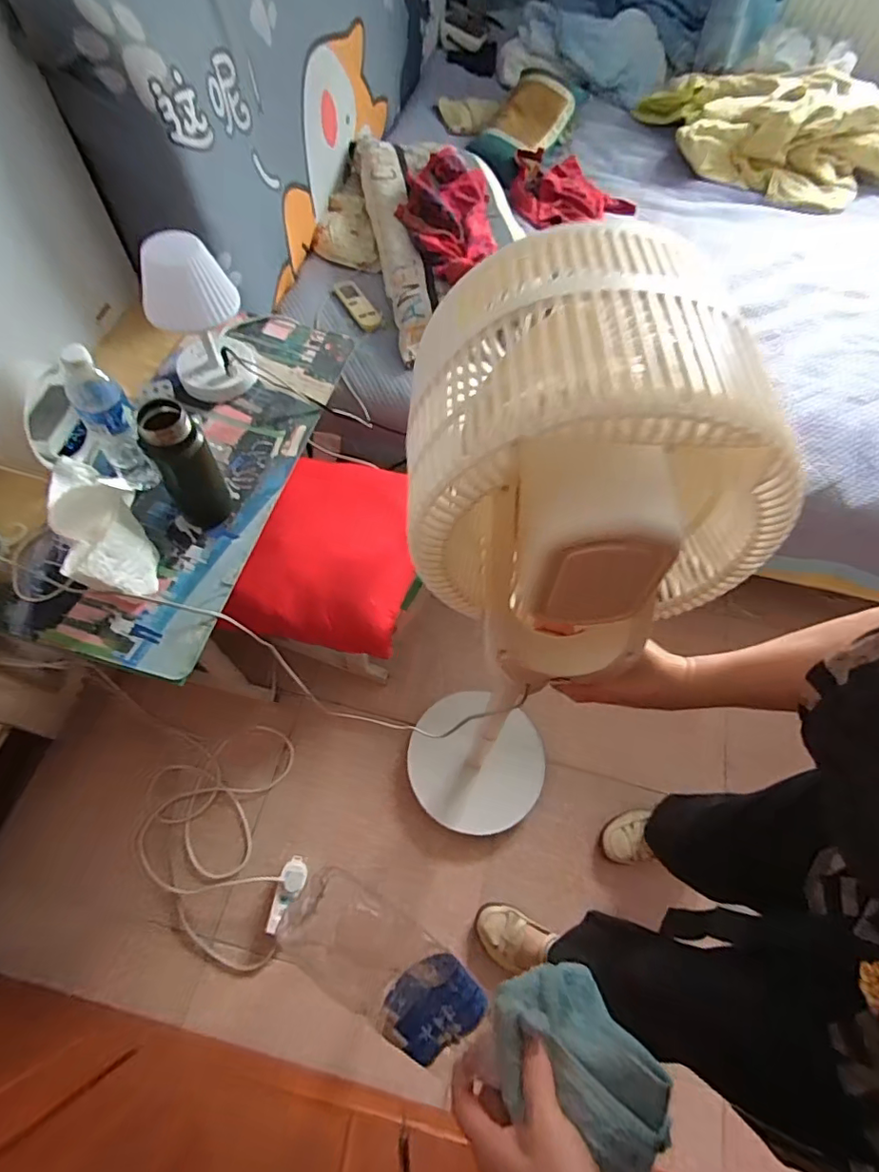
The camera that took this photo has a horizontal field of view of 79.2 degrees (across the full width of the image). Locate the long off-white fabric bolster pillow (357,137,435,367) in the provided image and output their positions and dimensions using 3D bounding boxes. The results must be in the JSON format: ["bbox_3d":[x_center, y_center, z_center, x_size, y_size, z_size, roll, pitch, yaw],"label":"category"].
[{"bbox_3d":[-0.104,-0.783,1.211,0.106,0.116,0.649,-6,64,-7],"label":"long off-white fabric bolster pillow"}]

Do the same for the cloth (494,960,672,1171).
[{"bbox_3d":[0.102,0.345,0.394,0.120,0.079,0.092,30,66,11],"label":"cloth"}]

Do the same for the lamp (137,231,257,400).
[{"bbox_3d":[-0.368,-0.410,0.814,0.126,0.221,0.114,-17,66,-12],"label":"lamp"}]

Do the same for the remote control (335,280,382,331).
[{"bbox_3d":[-0.182,-0.622,1.174,0.050,0.015,0.158,-26,68,-16],"label":"remote control"}]

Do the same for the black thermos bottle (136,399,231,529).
[{"bbox_3d":[-0.335,-0.155,0.711,0.073,0.180,0.064,-29,69,-17],"label":"black thermos bottle"}]

